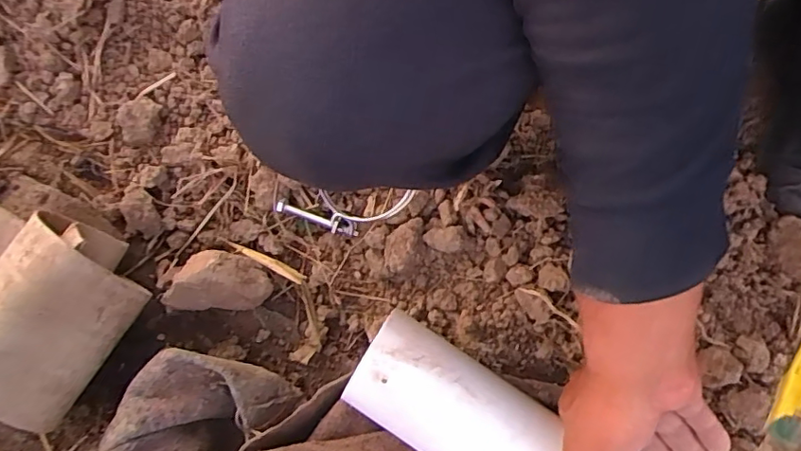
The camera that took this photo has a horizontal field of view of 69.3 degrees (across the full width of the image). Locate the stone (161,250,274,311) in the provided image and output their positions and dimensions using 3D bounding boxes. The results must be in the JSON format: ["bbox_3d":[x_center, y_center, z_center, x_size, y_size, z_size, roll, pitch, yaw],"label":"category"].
[{"bbox_3d":[-0.150,0.046,0.476,0.085,0.060,0.047,-1,83,1],"label":"stone"}]

